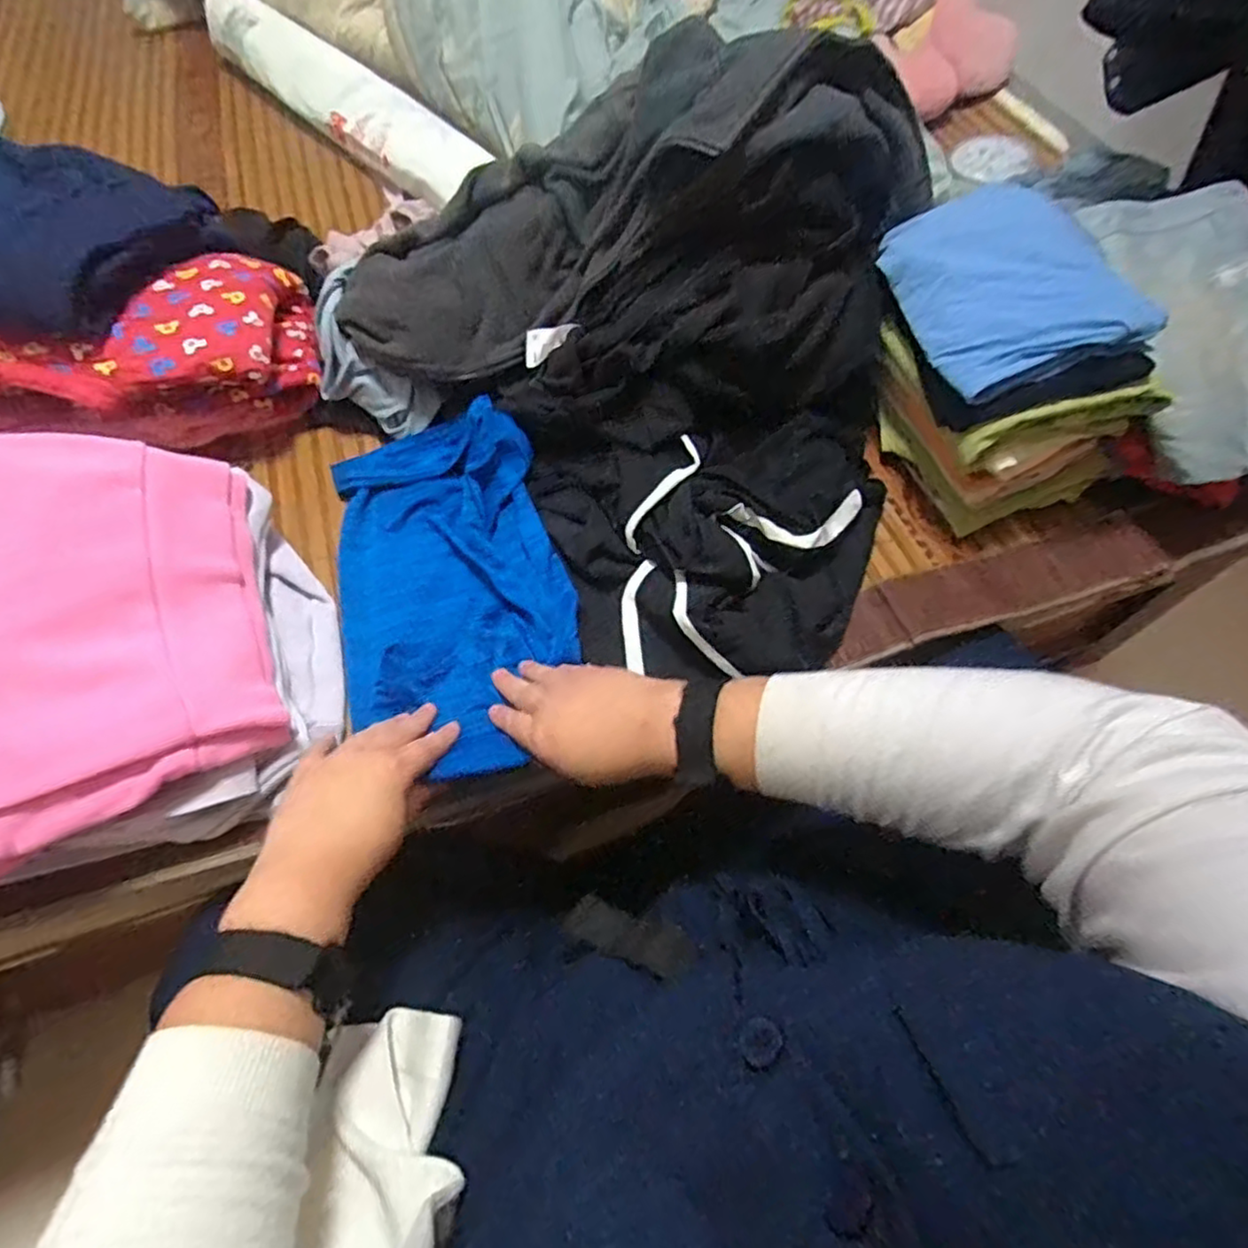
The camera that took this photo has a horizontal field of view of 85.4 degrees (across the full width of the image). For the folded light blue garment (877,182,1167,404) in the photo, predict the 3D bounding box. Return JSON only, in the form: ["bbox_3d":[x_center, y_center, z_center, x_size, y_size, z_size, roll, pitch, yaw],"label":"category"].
[{"bbox_3d":[0.316,-0.283,0.569,0.149,0.068,0.199,-7,60,-8],"label":"folded light blue garment"}]

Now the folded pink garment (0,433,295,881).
[{"bbox_3d":[-0.374,0.004,0.440,0.234,0.094,0.279,-17,62,-13],"label":"folded pink garment"}]

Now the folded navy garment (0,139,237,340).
[{"bbox_3d":[-0.547,-0.348,0.594,0.285,0.089,0.196,5,59,-1],"label":"folded navy garment"}]

